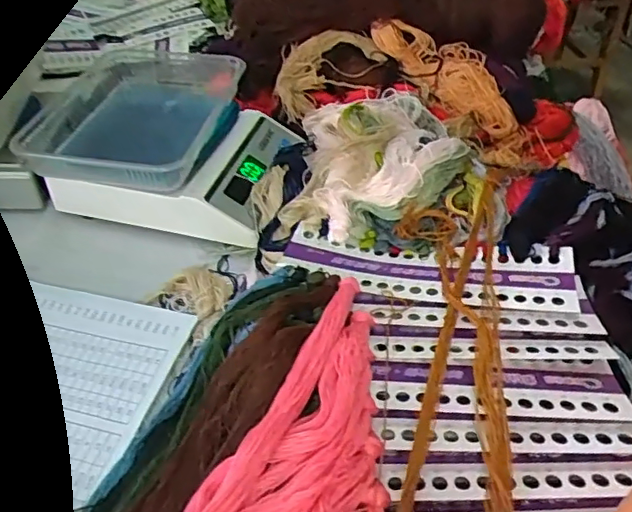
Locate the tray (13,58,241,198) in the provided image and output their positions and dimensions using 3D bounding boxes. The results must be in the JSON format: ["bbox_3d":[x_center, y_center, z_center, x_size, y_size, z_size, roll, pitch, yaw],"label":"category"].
[{"bbox_3d":[-0.189,-0.155,0.649,0.164,0.054,0.248,8,42,8],"label":"tray"}]

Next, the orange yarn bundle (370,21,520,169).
[{"bbox_3d":[0.172,-0.211,0.736,0.246,0.051,0.088,45,55,3],"label":"orange yarn bundle"}]

